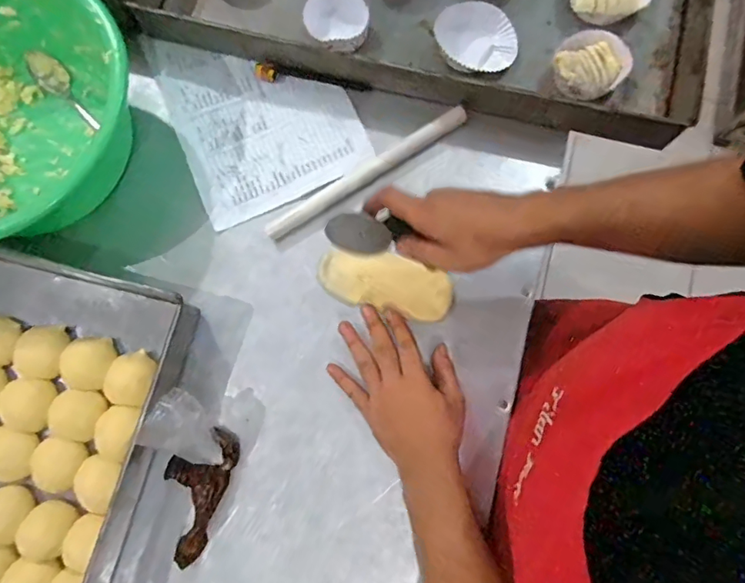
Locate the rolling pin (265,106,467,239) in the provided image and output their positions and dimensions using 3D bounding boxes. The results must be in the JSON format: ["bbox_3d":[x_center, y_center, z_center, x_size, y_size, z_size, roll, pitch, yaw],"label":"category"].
[{"bbox_3d":[-0.007,-0.141,0.577,0.267,0.024,0.021,-31,80,-5],"label":"rolling pin"}]

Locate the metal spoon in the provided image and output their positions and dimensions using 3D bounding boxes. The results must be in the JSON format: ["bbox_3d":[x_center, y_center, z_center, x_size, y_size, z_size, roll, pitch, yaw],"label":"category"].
[{"bbox_3d":[-0.377,-0.247,0.601,0.121,0.017,0.036,44,83,8],"label":"metal spoon"}]

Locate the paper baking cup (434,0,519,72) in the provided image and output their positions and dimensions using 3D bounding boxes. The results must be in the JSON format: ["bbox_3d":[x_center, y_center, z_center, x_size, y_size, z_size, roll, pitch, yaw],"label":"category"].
[{"bbox_3d":[0.126,-0.308,0.597,0.095,0.028,0.083,-10,79,-1],"label":"paper baking cup"}]

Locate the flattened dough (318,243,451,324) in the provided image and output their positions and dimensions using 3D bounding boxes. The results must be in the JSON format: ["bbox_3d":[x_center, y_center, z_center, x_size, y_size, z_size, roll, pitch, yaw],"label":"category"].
[{"bbox_3d":[0.013,-0.010,0.542,0.147,0.014,0.060,14,80,5],"label":"flattened dough"}]

